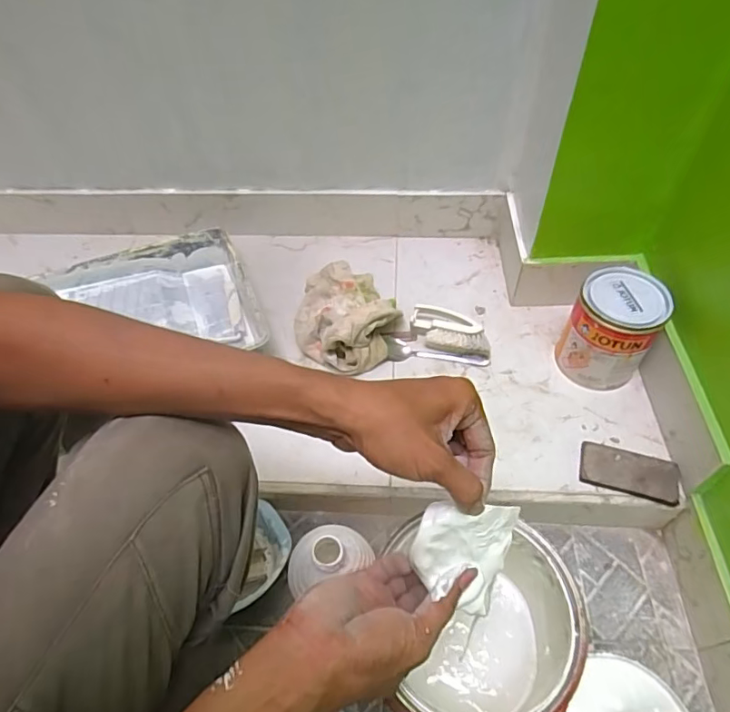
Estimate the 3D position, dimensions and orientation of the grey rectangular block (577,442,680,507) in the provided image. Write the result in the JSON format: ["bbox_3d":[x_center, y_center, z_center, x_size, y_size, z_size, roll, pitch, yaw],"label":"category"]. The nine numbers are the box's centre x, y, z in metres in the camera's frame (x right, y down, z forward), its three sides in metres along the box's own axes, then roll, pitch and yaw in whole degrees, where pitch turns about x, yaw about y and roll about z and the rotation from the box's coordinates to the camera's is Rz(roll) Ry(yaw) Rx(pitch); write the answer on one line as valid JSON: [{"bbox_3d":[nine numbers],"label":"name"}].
[{"bbox_3d":[0.329,0.145,0.635,0.113,0.012,0.058,13,54,13],"label":"grey rectangular block"}]

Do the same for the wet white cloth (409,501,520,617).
[{"bbox_3d":[0.069,0.138,0.358,0.070,0.014,0.077,19,92,-14],"label":"wet white cloth"}]

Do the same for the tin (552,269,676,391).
[{"bbox_3d":[0.336,-0.037,0.698,0.105,0.138,0.113,-2,52,2],"label":"tin"}]

